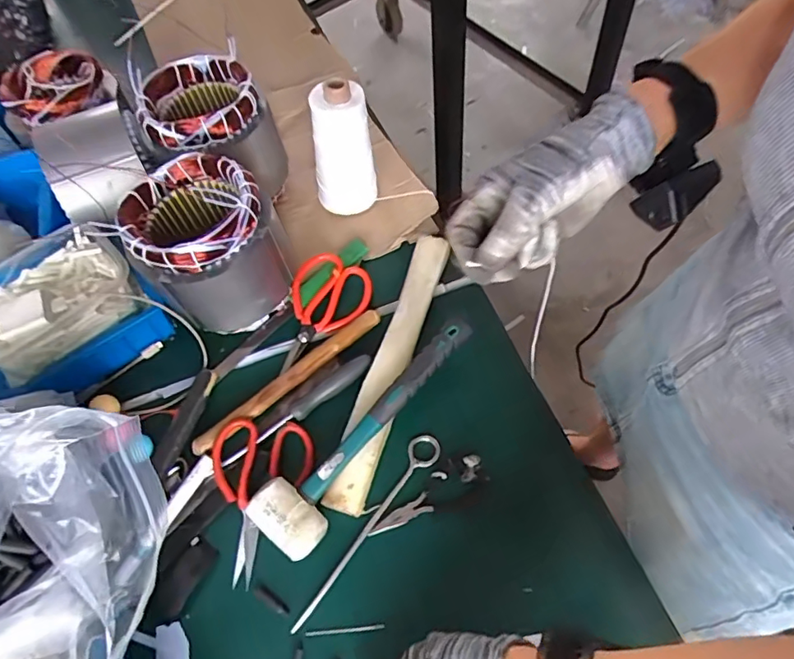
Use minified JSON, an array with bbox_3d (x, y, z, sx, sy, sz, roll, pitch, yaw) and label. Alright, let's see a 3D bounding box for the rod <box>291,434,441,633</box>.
[{"bbox_3d":[-0.033,0.194,0.538,0.033,0.008,0.222,36,69,21],"label":"rod"}]

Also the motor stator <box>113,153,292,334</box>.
[{"bbox_3d":[-0.205,-0.091,0.607,0.144,0.164,0.130,-33,64,-13],"label":"motor stator"}]

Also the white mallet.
[{"bbox_3d":[-0.019,0.102,0.545,0.289,0.049,0.080,-40,66,-17],"label":"white mallet"}]

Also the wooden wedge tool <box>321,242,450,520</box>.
[{"bbox_3d":[-0.003,0.033,0.599,0.043,0.036,0.338,14,63,12],"label":"wooden wedge tool"}]

